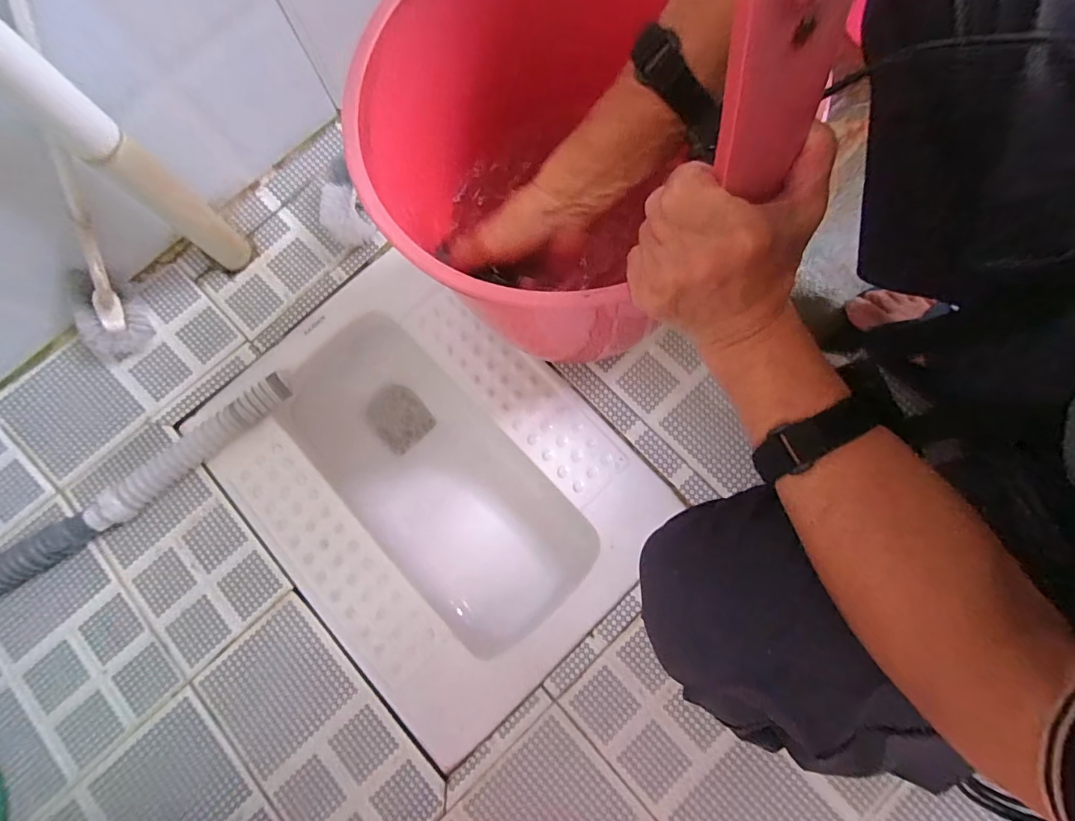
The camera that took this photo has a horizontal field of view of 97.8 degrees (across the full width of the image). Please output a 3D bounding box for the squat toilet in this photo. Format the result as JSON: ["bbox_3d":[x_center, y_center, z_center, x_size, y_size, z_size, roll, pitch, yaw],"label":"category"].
[{"bbox_3d":[-0.137,0.089,0.657,0.412,0.166,0.541,-44,81,-6],"label":"squat toilet"}]

